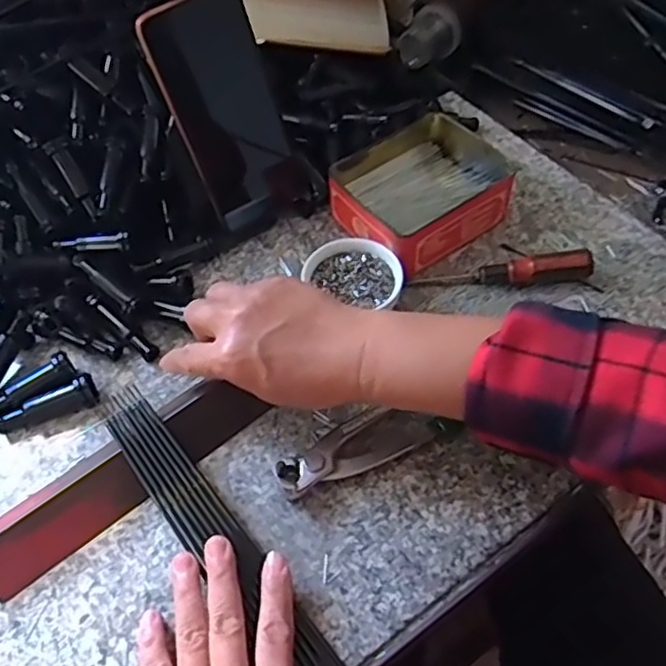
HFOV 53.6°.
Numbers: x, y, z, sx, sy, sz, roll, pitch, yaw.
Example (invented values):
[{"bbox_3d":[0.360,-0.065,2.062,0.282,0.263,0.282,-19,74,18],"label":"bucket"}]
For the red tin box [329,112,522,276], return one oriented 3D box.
[{"bbox_3d":[0.071,-0.116,0.529,0.134,0.044,0.117,-33,60,-18],"label":"red tin box"}]

